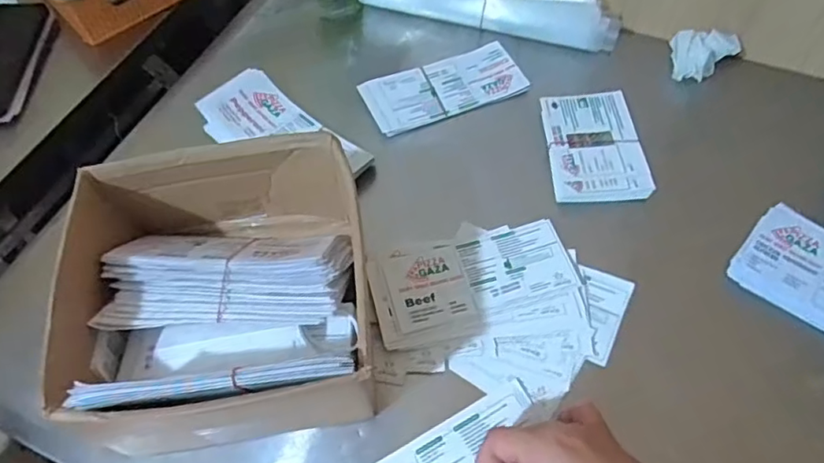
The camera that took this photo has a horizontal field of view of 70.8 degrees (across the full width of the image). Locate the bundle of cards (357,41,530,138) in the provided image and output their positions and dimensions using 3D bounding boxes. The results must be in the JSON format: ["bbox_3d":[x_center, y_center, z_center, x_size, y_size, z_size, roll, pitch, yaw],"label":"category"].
[{"bbox_3d":[0.031,-0.146,0.577,0.157,0.013,0.076,-20,61,-9],"label":"bundle of cards"}]

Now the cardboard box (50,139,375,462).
[{"bbox_3d":[-0.124,0.041,0.408,0.183,0.111,0.175,-9,59,-3],"label":"cardboard box"}]

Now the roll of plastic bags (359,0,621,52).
[{"bbox_3d":[0.078,-0.245,0.608,0.272,0.049,0.053,16,62,12],"label":"roll of plastic bags"}]

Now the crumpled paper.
[{"bbox_3d":[0.286,-0.171,0.564,0.059,0.023,0.050,2,60,4],"label":"crumpled paper"}]

